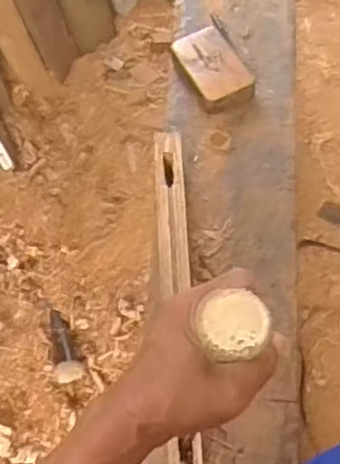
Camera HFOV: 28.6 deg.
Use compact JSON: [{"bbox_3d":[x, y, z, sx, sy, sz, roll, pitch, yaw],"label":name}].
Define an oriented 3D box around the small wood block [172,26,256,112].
[{"bbox_3d":[0.058,-0.233,0.935,0.080,0.029,0.129,-23,65,-11],"label":"small wood block"}]

